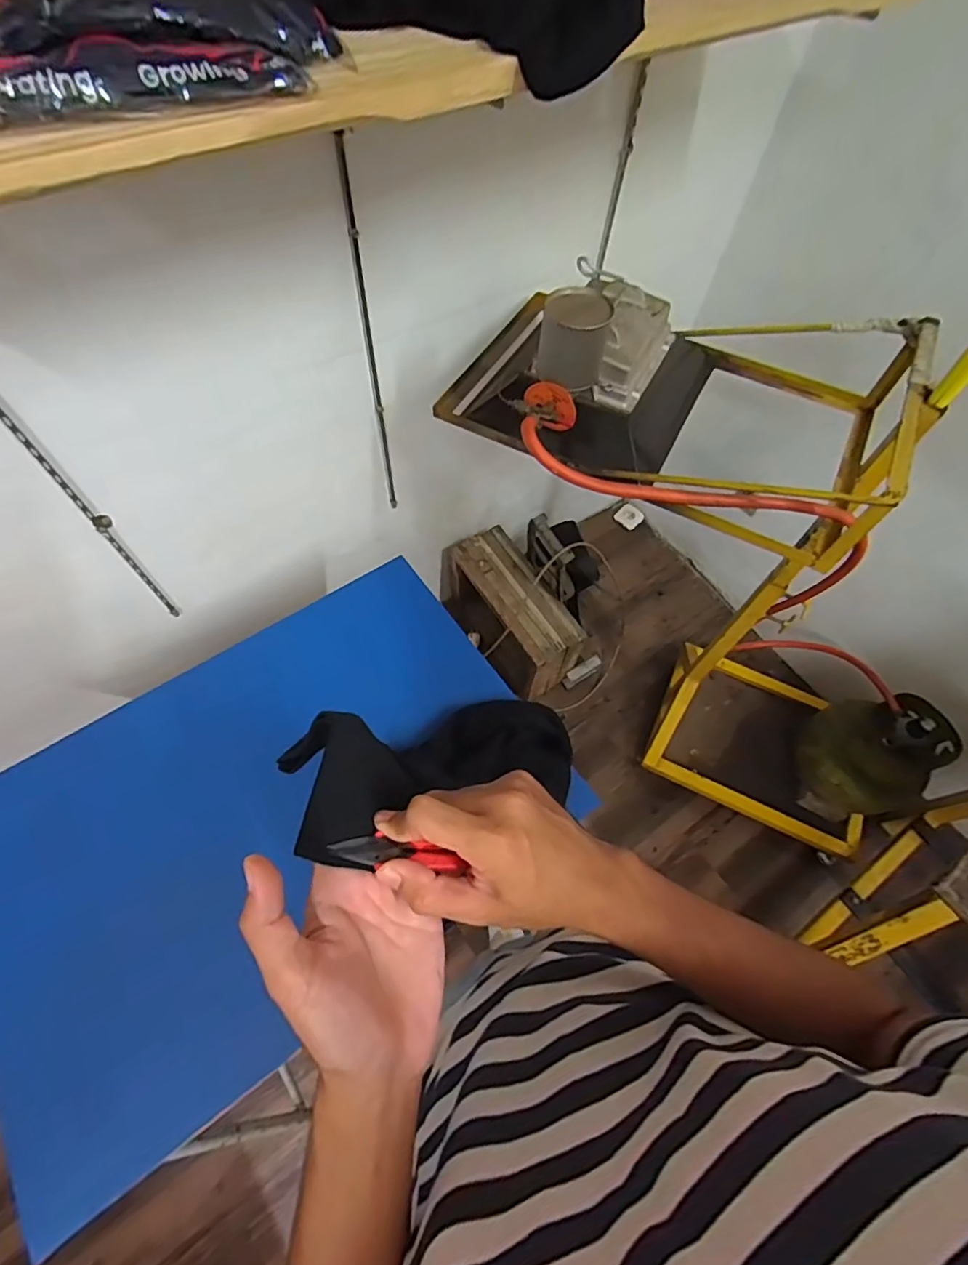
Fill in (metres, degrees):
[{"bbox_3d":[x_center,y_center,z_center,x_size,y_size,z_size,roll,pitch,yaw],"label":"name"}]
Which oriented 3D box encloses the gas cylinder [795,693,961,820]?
[{"bbox_3d":[0.868,0.299,1.312,0.229,0.354,0.248,-13,64,-10],"label":"gas cylinder"}]

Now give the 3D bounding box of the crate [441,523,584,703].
[{"bbox_3d":[0.063,-0.044,1.537,0.171,0.291,0.428,-30,68,-17],"label":"crate"}]

